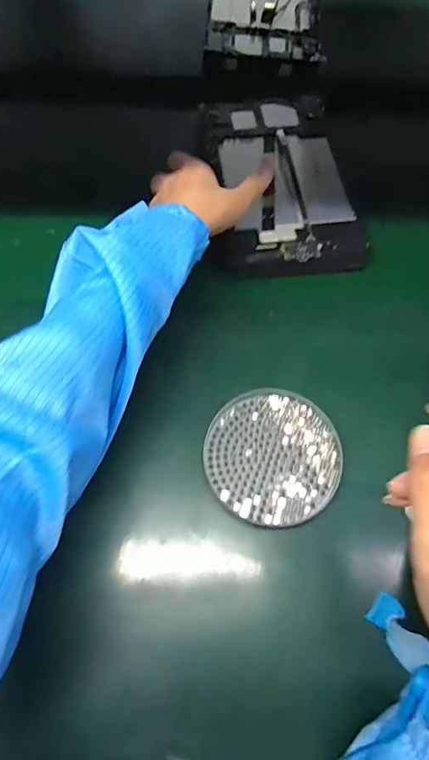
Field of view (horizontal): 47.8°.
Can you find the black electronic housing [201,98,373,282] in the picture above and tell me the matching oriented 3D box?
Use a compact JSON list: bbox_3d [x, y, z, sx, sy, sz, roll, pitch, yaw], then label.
[{"bbox_3d":[0.071,-0.222,0.539,0.161,0.019,0.250,-4,64,-5],"label":"black electronic housing"}]

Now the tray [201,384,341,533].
[{"bbox_3d":[0.050,0.063,0.412,0.111,0.010,0.116,1,64,-3],"label":"tray"}]

